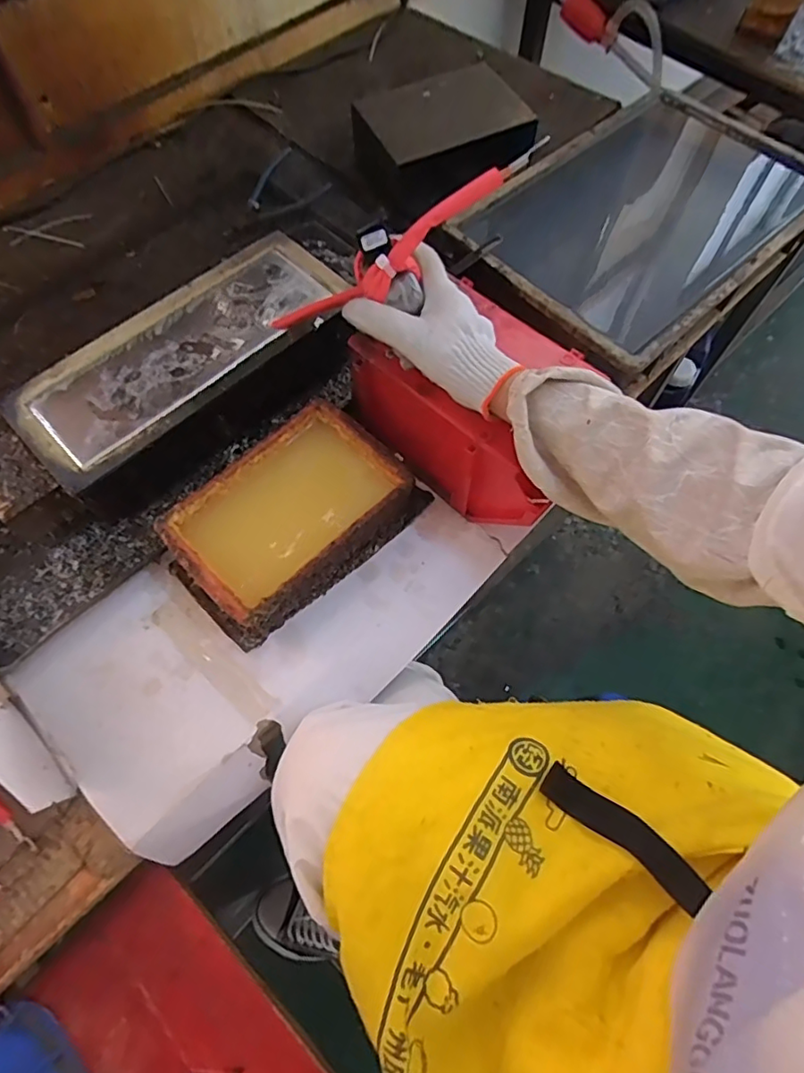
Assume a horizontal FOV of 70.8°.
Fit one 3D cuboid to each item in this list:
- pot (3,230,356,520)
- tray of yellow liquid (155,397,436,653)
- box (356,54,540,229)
[{"bbox_3d":[-0.206,-0.165,0.585,0.329,0.082,0.158,-42,72,-17],"label":"pot"},{"bbox_3d":[-0.101,-0.016,0.526,0.135,0.072,0.221,42,72,18],"label":"tray of yellow liquid"},{"bbox_3d":[0.058,-0.524,0.772,0.210,0.098,0.156,-26,68,-11],"label":"box"}]

